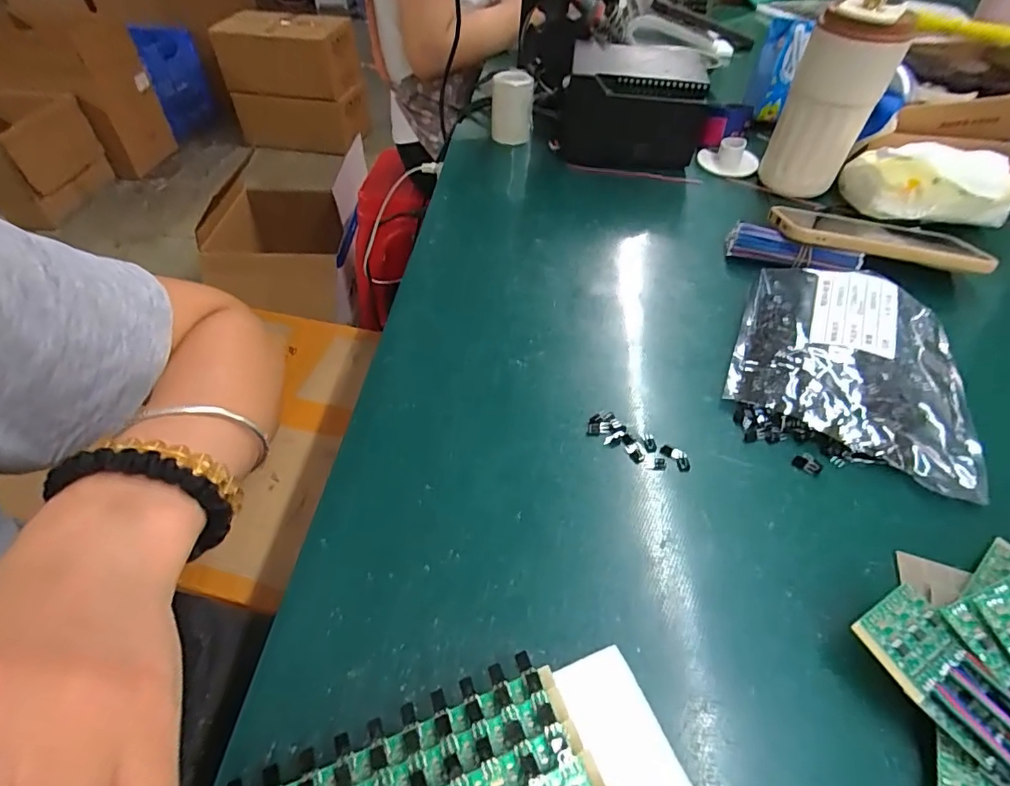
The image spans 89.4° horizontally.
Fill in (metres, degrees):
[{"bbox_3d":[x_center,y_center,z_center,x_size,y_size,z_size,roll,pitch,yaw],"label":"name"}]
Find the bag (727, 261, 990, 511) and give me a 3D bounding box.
[{"bbox_3d":[0.238,-0.023,0.343,0.147,0.043,0.144,20,49,16],"label":"bag"}]

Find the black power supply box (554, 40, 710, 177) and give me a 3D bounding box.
[{"bbox_3d":[0.138,-0.324,0.576,0.152,0.100,0.125,5,47,3],"label":"black power supply box"}]

